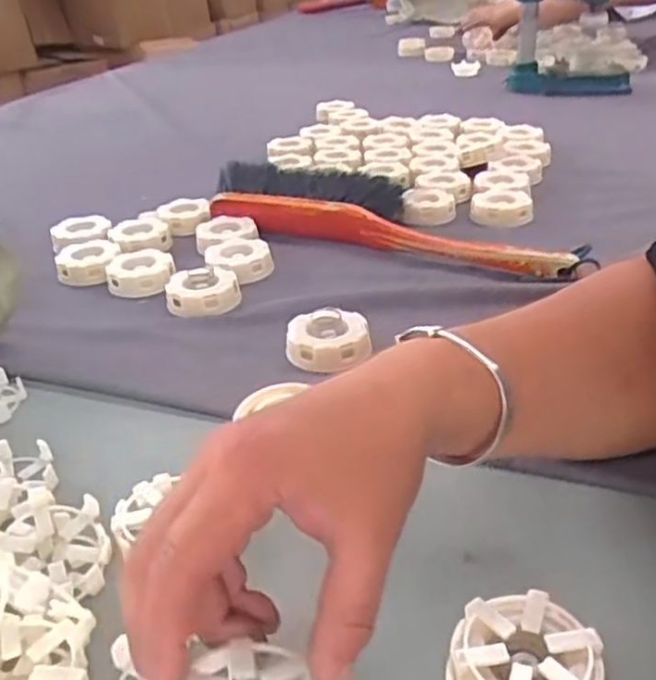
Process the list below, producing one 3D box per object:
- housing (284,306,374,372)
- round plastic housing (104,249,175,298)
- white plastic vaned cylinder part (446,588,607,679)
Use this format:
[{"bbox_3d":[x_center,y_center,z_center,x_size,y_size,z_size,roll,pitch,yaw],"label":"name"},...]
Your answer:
[{"bbox_3d":[0.001,-0.003,0.548,0.060,0.023,0.060,0,32,6],"label":"housing"},{"bbox_3d":[-0.171,-0.062,0.654,0.059,0.021,0.059,-8,32,-6],"label":"round plastic housing"},{"bbox_3d":[0.082,0.138,0.301,0.059,0.025,0.060,-3,32,2],"label":"white plastic vaned cylinder part"}]

